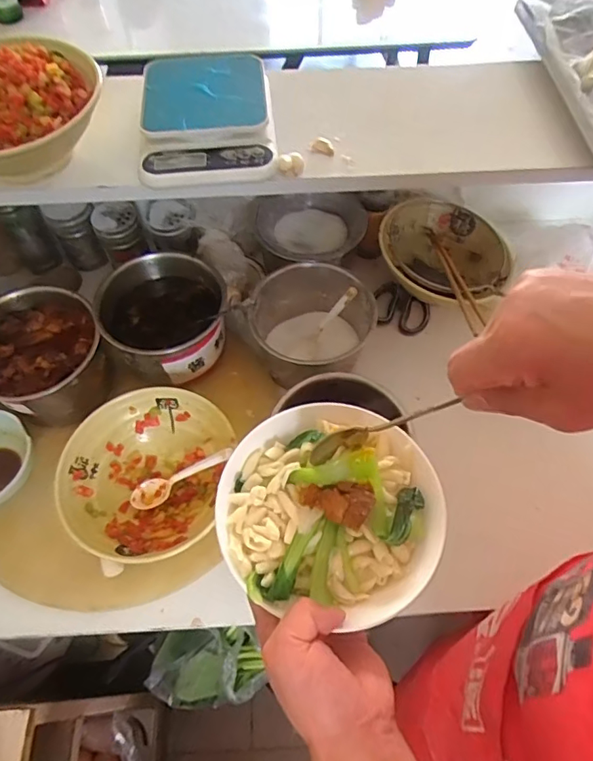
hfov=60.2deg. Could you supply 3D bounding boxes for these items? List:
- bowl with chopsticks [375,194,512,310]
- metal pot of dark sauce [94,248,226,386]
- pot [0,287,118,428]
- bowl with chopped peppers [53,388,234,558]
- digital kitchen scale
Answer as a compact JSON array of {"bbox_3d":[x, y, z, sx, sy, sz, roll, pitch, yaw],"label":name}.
[{"bbox_3d":[0.210,-0.174,0.748,0.182,0.075,0.172,0,60,0],"label":"bowl with chopsticks"},{"bbox_3d":[-0.165,-0.082,0.640,0.144,0.084,0.141,0,60,0],"label":"metal pot of dark sauce"},{"bbox_3d":[-0.307,-0.025,0.624,0.149,0.089,0.142,0,60,0],"label":"pot"},{"bbox_3d":[-0.166,0.105,0.574,0.171,0.061,0.186,0,60,0],"label":"bowl with chopped peppers"},{"bbox_3d":[-0.098,-0.287,0.554,0.141,0.035,0.179,-6,60,-4],"label":"digital kitchen scale"}]

